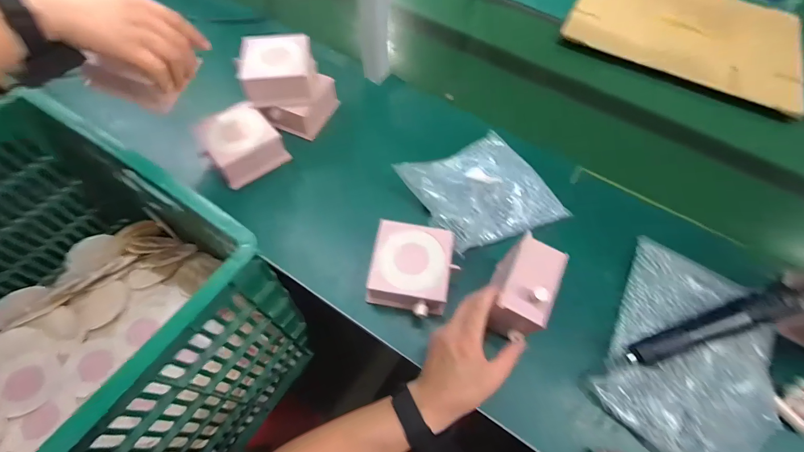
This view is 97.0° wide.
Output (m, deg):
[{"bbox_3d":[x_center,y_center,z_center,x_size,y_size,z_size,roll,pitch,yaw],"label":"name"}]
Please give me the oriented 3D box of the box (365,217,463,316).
[{"bbox_3d":[0.014,0.061,0.491,0.112,0.059,0.118,11,62,3],"label":"box"}]

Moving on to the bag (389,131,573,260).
[{"bbox_3d":[0.125,-0.055,0.560,0.210,0.051,0.181,-25,66,-16],"label":"bag"}]

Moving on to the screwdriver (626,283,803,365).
[{"bbox_3d":[0.385,0.127,0.447,0.202,0.035,0.034,-27,64,10],"label":"screwdriver"}]

